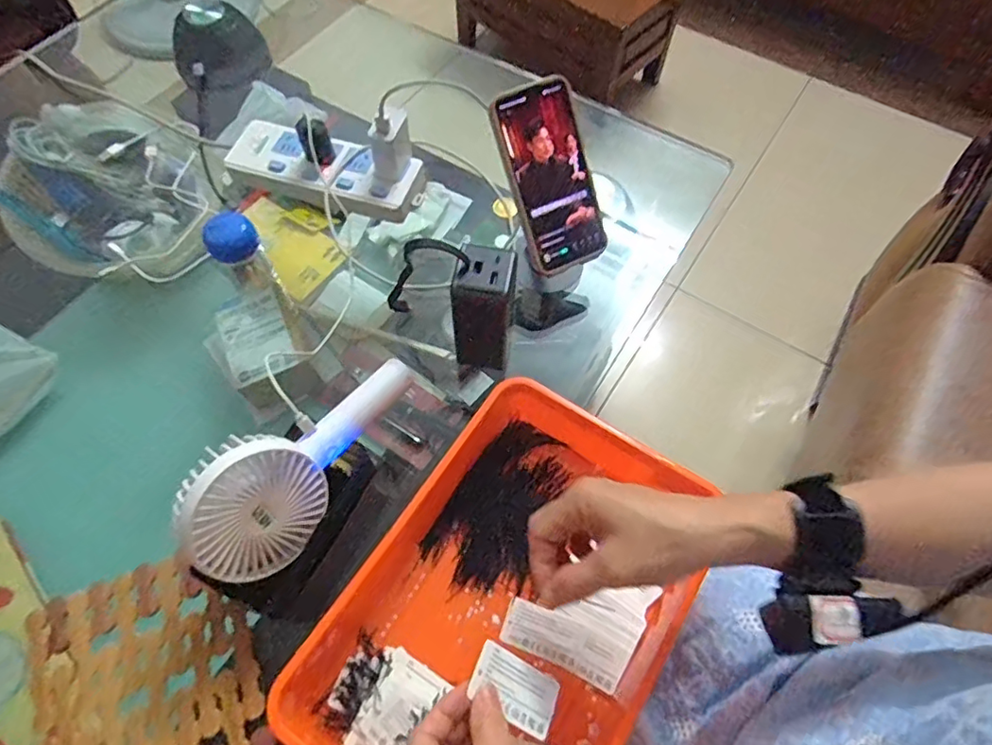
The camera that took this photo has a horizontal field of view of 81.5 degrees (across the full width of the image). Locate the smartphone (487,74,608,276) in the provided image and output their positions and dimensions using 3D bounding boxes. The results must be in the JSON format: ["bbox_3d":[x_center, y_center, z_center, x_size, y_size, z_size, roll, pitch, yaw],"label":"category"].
[{"bbox_3d":[0.051,-0.178,0.529,0.081,0.011,0.162,-24,110,-12],"label":"smartphone"}]

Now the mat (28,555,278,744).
[{"bbox_3d":[-0.260,0.240,0.428,0.153,0.011,0.190,-21,65,-13],"label":"mat"}]

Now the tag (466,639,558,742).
[{"bbox_3d":[0.012,0.199,0.361,0.061,0.004,0.034,36,58,-12],"label":"tag"}]

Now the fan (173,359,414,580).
[{"bbox_3d":[-0.148,0.055,0.421,0.031,0.094,0.191,14,65,42],"label":"fan"}]

